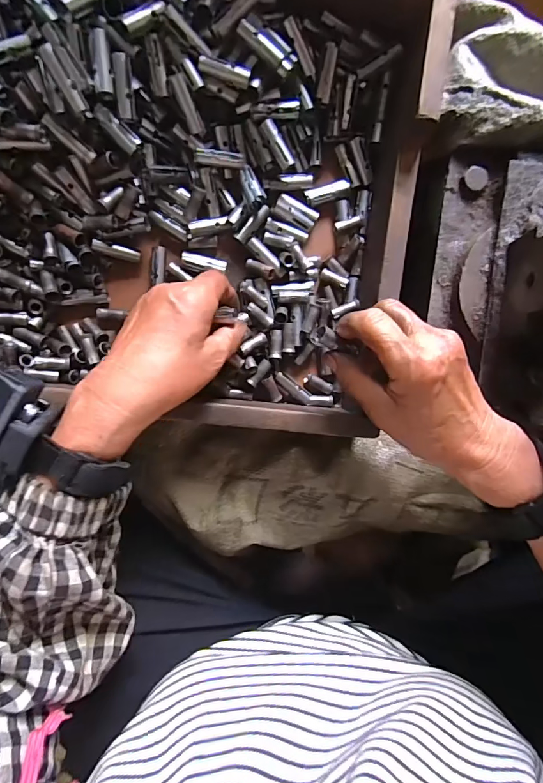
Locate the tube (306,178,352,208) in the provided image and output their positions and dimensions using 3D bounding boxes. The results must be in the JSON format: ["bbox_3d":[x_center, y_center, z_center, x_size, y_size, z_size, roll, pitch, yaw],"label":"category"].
[{"bbox_3d":[0.048,-0.169,0.344,0.040,0.010,0.014,-17,94,-1],"label":"tube"}]

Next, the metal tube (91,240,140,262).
[{"bbox_3d":[-0.125,-0.114,0.326,0.037,0.008,0.009,10,93,-24],"label":"metal tube"}]

